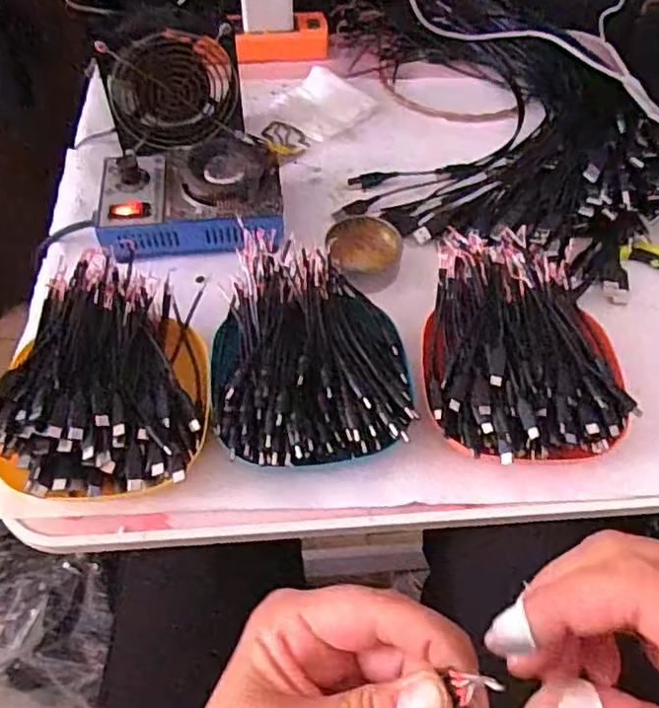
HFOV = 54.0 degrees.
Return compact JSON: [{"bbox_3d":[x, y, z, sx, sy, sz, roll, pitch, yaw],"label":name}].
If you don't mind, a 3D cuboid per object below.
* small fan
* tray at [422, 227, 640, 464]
[{"bbox_3d":[-0.142,-0.242,0.589,0.118,0.095,0.032,-13,58,-9],"label":"small fan"},{"bbox_3d":[0.133,-0.012,0.460,0.128,0.045,0.181,-1,57,-2],"label":"tray"}]

